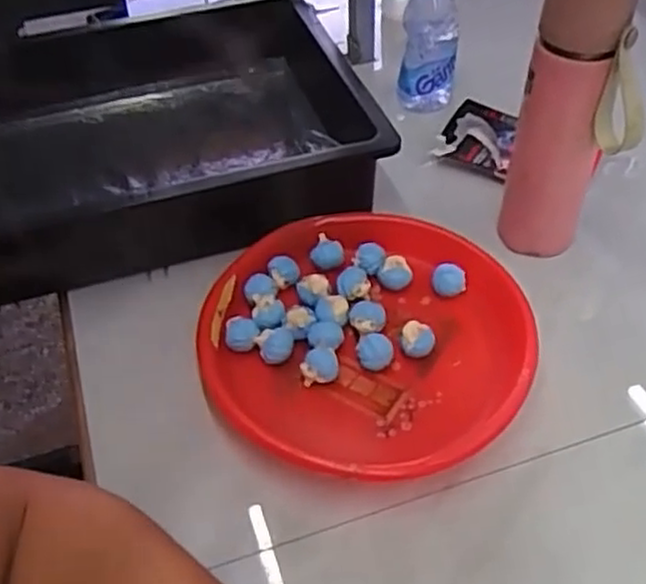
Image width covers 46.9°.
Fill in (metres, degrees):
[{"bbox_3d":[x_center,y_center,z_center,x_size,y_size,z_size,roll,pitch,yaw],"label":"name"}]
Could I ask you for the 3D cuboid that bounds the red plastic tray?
[{"bbox_3d":[0.033,0.037,0.589,0.246,0.043,0.245,22,51,21],"label":"red plastic tray"}]

